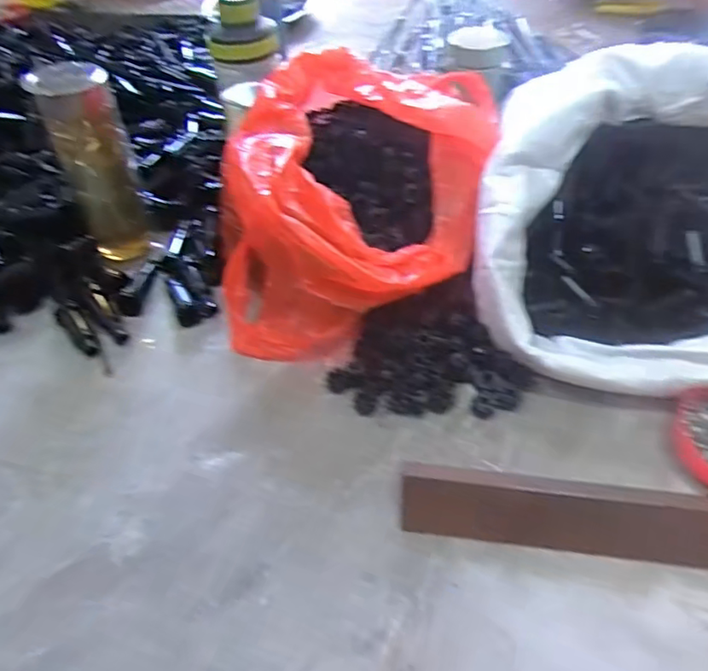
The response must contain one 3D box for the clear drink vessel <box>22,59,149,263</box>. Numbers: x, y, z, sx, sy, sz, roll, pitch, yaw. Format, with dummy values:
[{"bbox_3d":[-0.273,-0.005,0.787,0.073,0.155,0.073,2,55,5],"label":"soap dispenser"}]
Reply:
[{"bbox_3d":[-0.223,-0.148,0.513,0.063,0.160,0.072,-22,51,-16],"label":"clear drink vessel"}]

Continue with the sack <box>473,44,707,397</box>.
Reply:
[{"bbox_3d":[0.313,-0.099,0.454,0.420,0.157,0.273,1,48,4],"label":"sack"}]

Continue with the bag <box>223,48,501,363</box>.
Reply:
[{"bbox_3d":[0.010,-0.136,0.530,0.197,0.126,0.309,10,50,12],"label":"bag"}]

